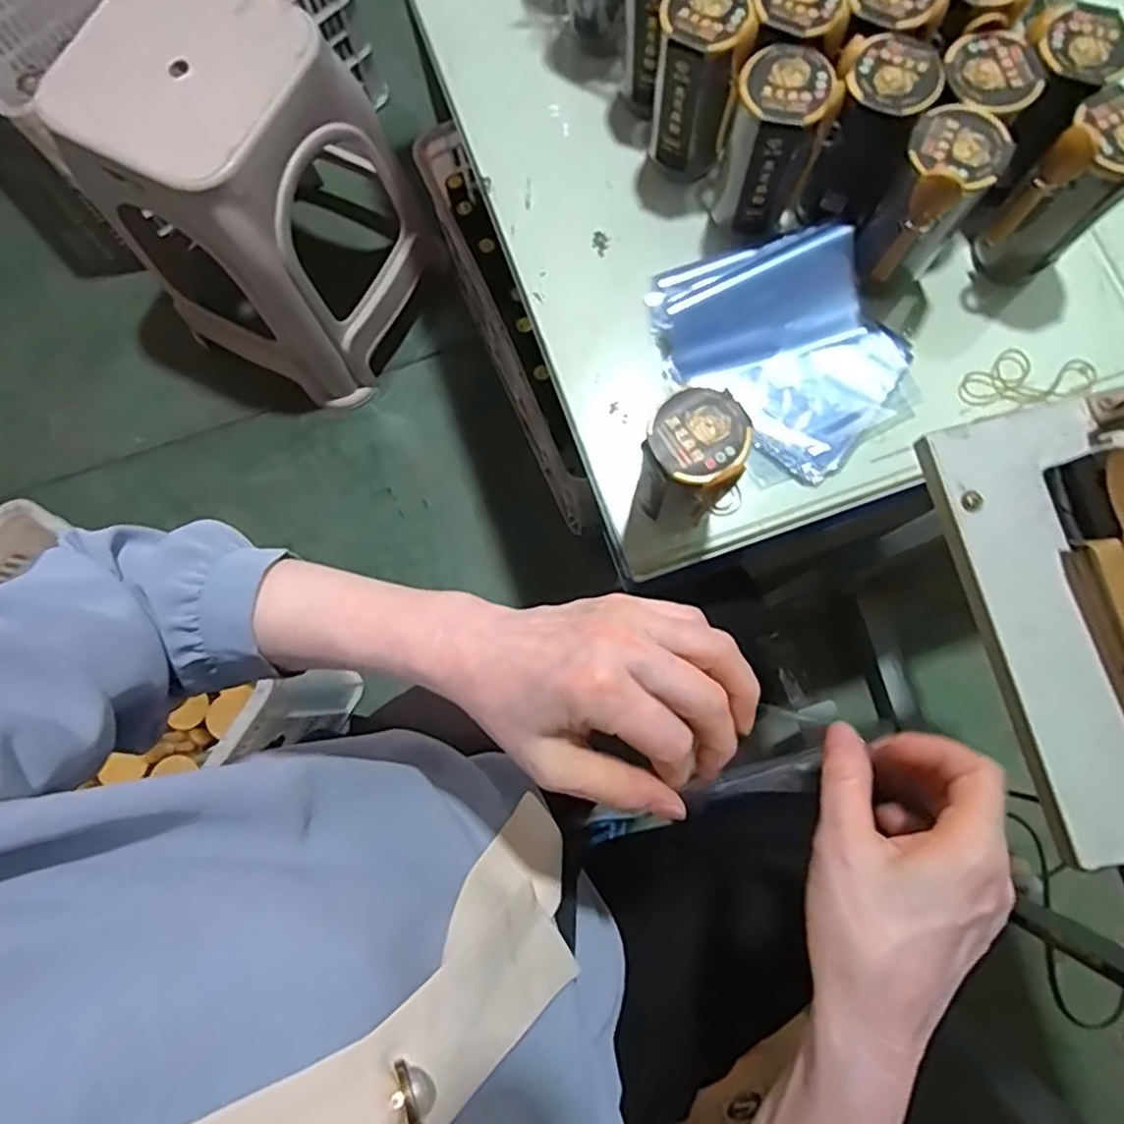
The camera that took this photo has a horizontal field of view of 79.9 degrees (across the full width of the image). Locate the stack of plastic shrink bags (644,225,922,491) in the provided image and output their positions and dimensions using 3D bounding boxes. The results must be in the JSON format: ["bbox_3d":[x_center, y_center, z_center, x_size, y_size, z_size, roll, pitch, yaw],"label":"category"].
[{"bbox_3d":[0.187,-0.175,0.556,0.175,0.036,0.210,-27,80,-4],"label":"stack of plastic shrink bags"}]

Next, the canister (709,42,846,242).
[{"bbox_3d":[0.166,-0.326,0.536,0.069,0.129,0.071,0,79,1],"label":"canister"}]

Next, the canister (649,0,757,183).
[{"bbox_3d":[0.110,-0.390,0.553,0.065,0.134,0.064,10,80,3],"label":"canister"}]

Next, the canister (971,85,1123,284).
[{"bbox_3d":[0.383,-0.278,0.517,0.069,0.133,0.065,0,79,1],"label":"canister"}]

